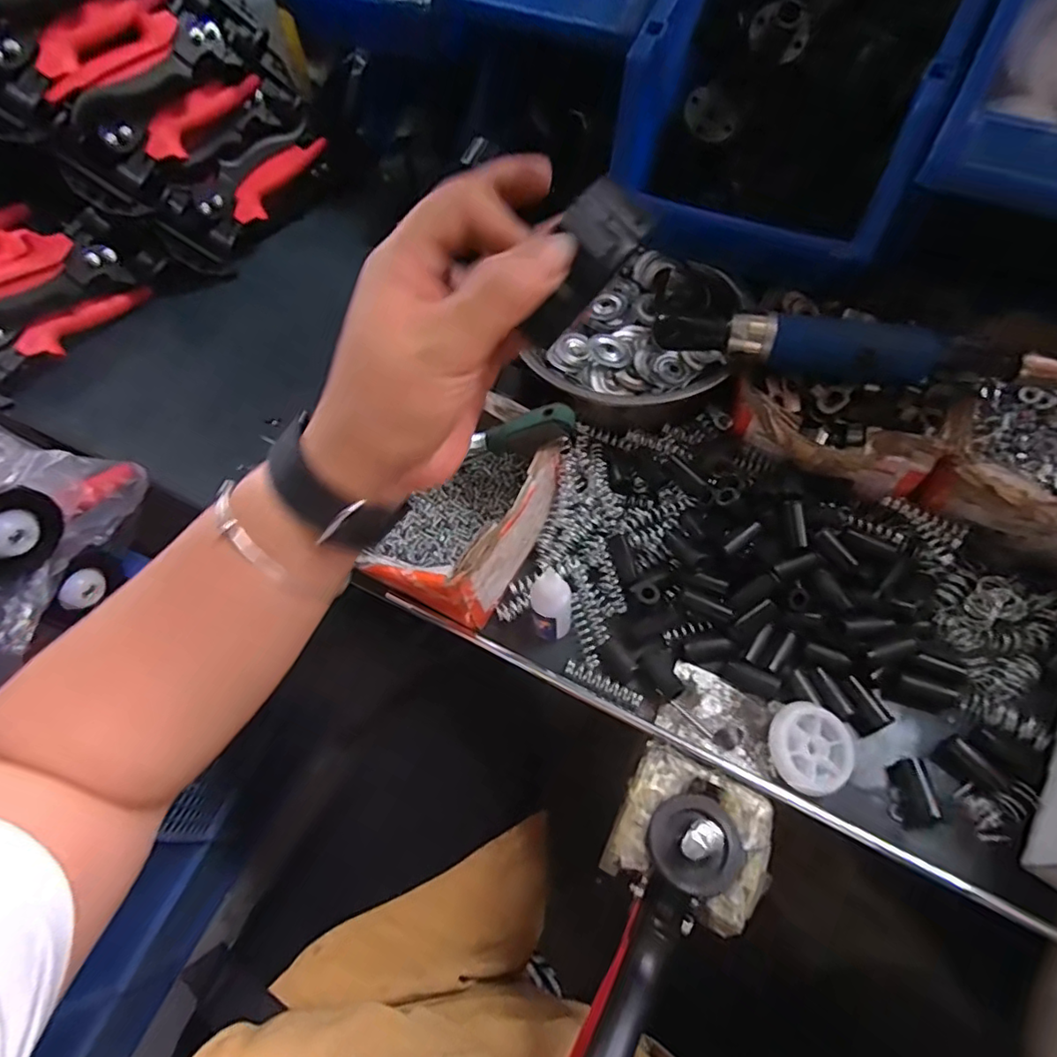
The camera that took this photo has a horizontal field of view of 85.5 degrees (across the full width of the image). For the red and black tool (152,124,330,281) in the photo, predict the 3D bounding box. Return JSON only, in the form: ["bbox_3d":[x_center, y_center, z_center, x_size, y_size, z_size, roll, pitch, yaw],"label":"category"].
[{"bbox_3d":[-0.303,-0.357,0.616,0.200,0.072,0.030,-46,33,-17],"label":"red and black tool"}]

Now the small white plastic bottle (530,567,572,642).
[{"bbox_3d":[0.015,0.050,0.364,0.024,0.063,0.021,-2,60,2],"label":"small white plastic bottle"}]

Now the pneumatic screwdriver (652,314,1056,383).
[{"bbox_3d":[0.218,-0.121,0.374,0.260,0.034,0.037,7,61,8],"label":"pneumatic screwdriver"}]

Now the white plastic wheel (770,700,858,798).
[{"bbox_3d":[0.165,0.129,0.335,0.046,0.019,0.047,-2,60,3],"label":"white plastic wheel"}]

